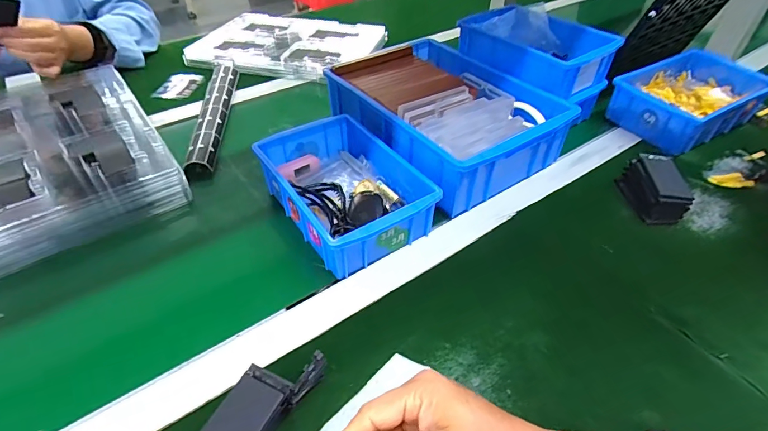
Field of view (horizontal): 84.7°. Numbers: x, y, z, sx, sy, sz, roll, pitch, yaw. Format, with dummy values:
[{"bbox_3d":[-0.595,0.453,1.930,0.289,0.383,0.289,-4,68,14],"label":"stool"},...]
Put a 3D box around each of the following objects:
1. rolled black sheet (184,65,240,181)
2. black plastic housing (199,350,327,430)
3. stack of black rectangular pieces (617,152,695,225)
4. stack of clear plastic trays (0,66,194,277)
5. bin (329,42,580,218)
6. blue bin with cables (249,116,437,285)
[{"bbox_3d":[-0.263,-0.162,0.648,0.042,0.024,0.286,-2,48,-9],"label":"rolled black sheet"},{"bbox_3d":[-0.092,0.148,0.304,0.044,0.039,0.119,20,46,21],"label":"black plastic housing"},{"bbox_3d":[0.330,-0.037,0.513,0.057,0.050,0.085,6,42,7],"label":"stack of black rectangular pieces"},{"bbox_3d":[-0.439,-0.096,0.554,0.239,0.051,0.361,-28,50,-27],"label":"stack of clear plastic trays"},{"bbox_3d":[0.079,-0.144,0.580,0.206,0.105,0.296,-25,48,-25],"label":"bin"},{"bbox_3d":[-0.047,-0.031,0.484,0.133,0.067,0.201,-25,47,-25],"label":"blue bin with cables"}]

